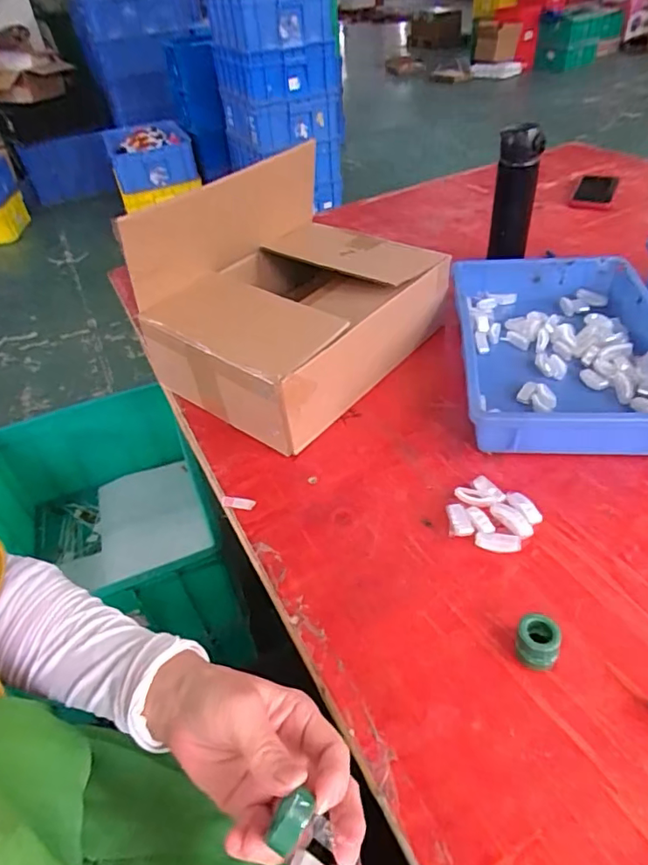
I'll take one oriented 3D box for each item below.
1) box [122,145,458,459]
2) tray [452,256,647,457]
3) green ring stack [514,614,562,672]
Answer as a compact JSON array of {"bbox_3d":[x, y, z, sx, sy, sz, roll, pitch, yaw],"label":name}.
[{"bbox_3d":[-0.042,-0.188,0.703,0.276,0.212,0.346,25,50,32],"label":"box"},{"bbox_3d":[0.300,-0.112,0.679,0.250,0.064,0.362,0,41,8],"label":"tray"},{"bbox_3d":[0.164,0.162,0.414,0.030,0.028,0.031,17,46,25],"label":"green ring stack"}]

